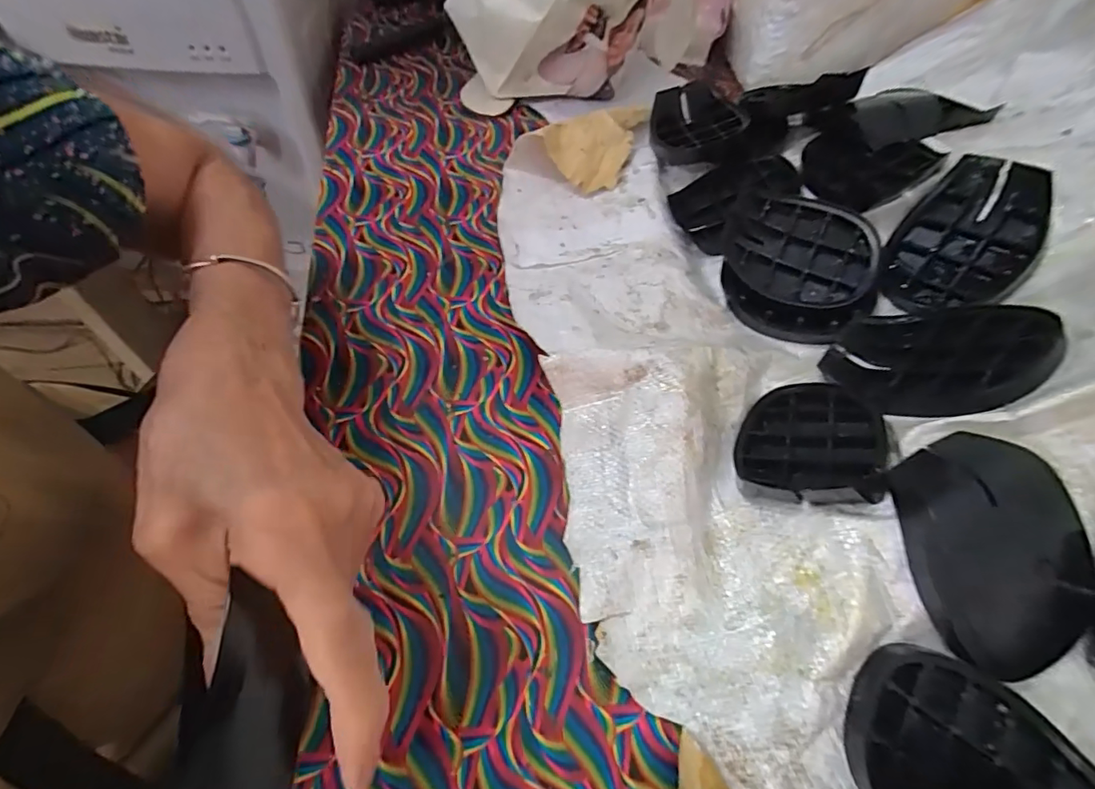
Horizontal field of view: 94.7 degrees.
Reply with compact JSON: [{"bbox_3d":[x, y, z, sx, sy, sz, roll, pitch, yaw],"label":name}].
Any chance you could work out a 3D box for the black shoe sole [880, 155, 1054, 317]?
[{"bbox_3d":[0.306,-0.114,0.373,0.120,0.023,0.088,-48,50,3],"label":"black shoe sole"}]

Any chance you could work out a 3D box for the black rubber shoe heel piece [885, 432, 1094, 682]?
[{"bbox_3d":[0.241,0.084,0.272,0.094,0.017,0.116,-21,84,-4],"label":"black rubber shoe heel piece"}]

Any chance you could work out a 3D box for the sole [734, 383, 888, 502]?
[{"bbox_3d":[0.173,0.029,0.338,0.086,0.014,0.096,-3,41,36],"label":"sole"}]

